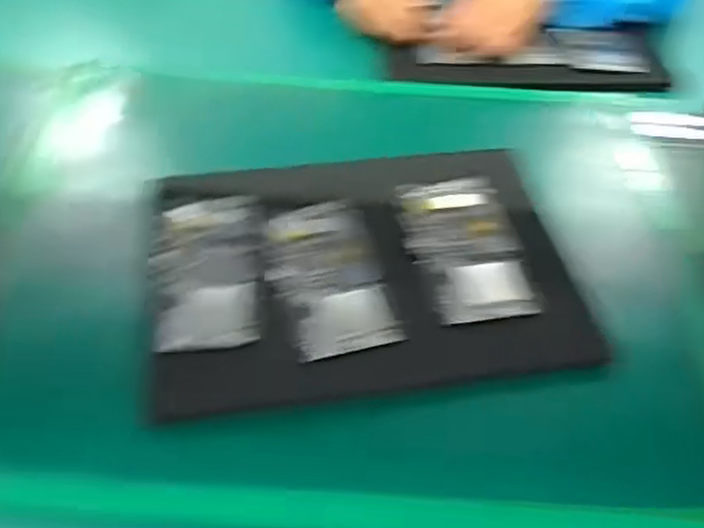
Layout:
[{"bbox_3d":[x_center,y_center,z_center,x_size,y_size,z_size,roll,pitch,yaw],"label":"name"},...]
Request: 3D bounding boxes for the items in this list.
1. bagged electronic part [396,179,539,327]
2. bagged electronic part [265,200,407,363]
[{"bbox_3d":[0.094,-0.019,0.620,0.090,0.013,0.147,-6,48,-8],"label":"bagged electronic part"},{"bbox_3d":[-0.020,0.005,0.596,0.087,0.008,0.153,-11,49,-12],"label":"bagged electronic part"}]

